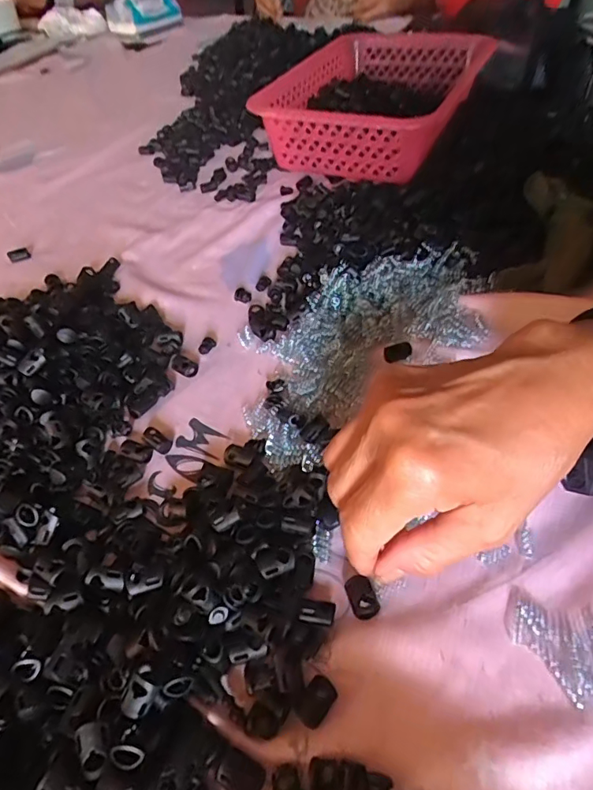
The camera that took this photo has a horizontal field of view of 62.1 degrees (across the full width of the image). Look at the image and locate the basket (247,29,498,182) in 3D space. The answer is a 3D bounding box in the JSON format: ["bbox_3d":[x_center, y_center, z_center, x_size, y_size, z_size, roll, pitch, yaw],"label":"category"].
[{"bbox_3d":[0.106,-0.367,0.610,0.209,0.084,0.320,19,52,19],"label":"basket"}]

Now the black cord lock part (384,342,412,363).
[{"bbox_3d":[0.077,-0.033,0.372,0.021,0.005,0.012,-18,50,-12],"label":"black cord lock part"}]

